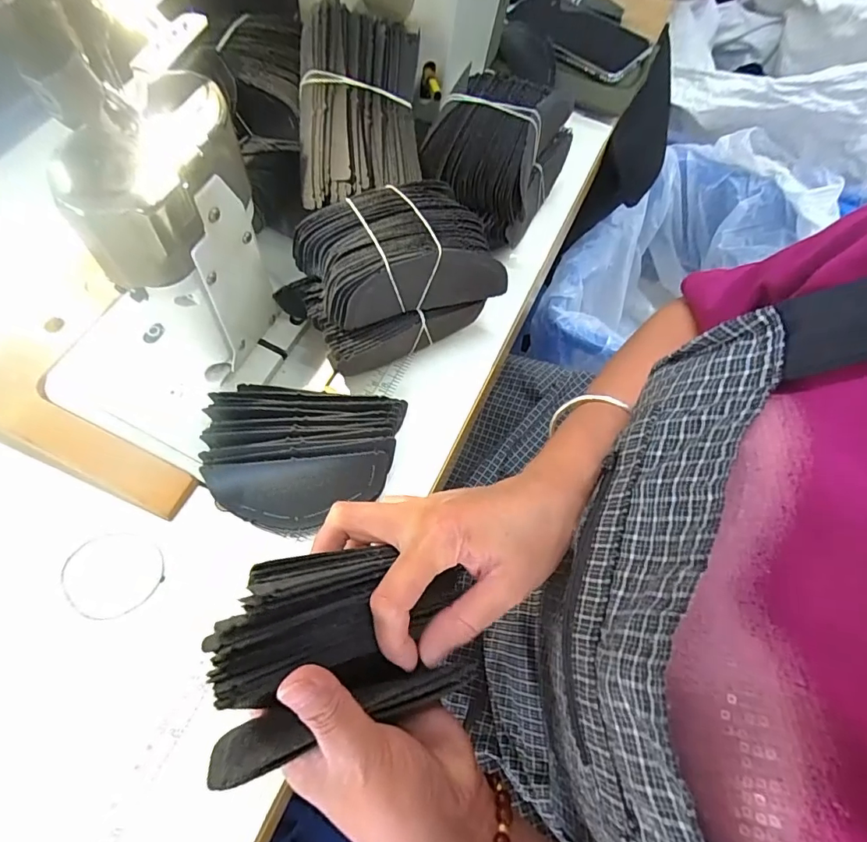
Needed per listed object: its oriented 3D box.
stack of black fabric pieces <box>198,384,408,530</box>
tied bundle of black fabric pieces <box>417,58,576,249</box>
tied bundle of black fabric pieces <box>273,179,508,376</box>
[{"bbox_3d":[-0.092,0.023,0.333,0.125,0.037,0.090,8,65,5],"label":"stack of black fabric pieces"},{"bbox_3d":[0.055,-0.222,0.404,0.100,0.084,0.122,18,66,9],"label":"tied bundle of black fabric pieces"},{"bbox_3d":[-0.027,-0.103,0.358,0.151,0.100,0.094,-30,67,-13],"label":"tied bundle of black fabric pieces"}]

